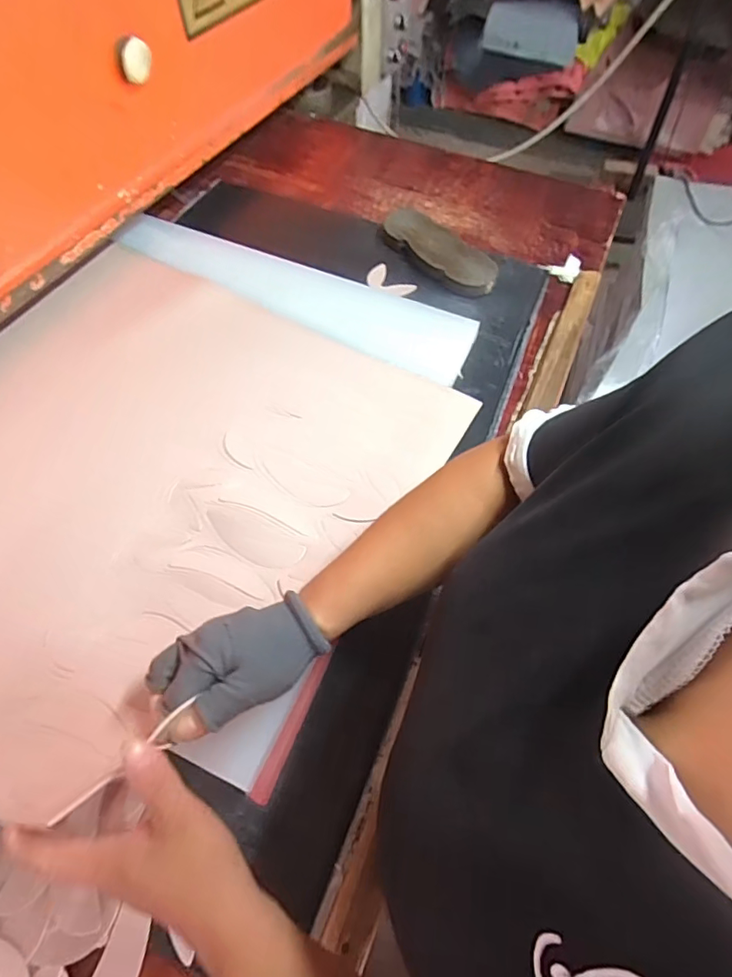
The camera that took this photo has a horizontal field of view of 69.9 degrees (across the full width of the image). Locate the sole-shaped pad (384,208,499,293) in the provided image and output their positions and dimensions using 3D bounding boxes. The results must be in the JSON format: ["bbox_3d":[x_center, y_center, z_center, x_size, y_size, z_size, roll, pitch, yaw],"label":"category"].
[{"bbox_3d":[0.112,-0.368,0.795,0.095,0.024,0.224,-36,62,-22],"label":"sole-shaped pad"}]

